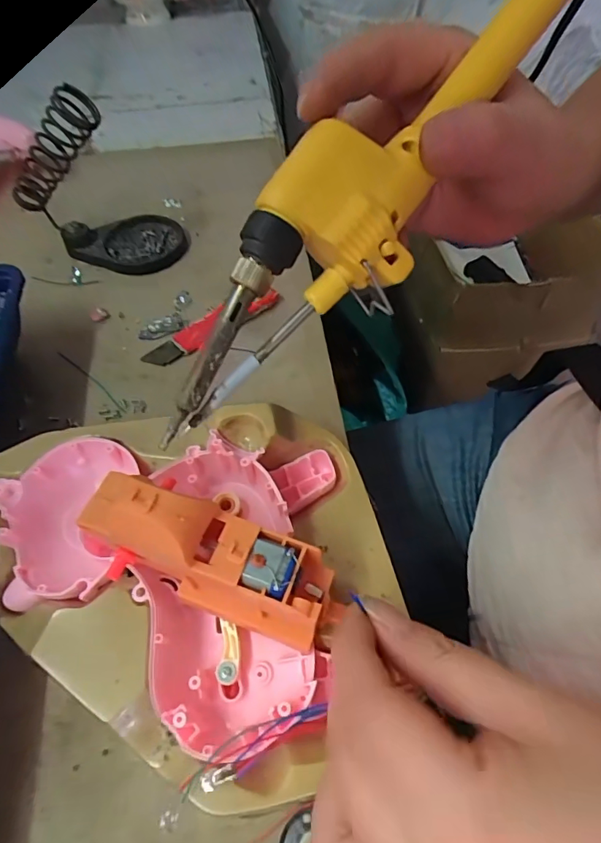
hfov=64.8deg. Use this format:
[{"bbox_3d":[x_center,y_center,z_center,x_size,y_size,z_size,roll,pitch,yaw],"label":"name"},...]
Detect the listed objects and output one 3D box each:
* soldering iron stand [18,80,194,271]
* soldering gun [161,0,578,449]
[{"bbox_3d":[-0.147,-0.178,0.351,0.112,0.111,0.065,10,57,8],"label":"soldering iron stand"},{"bbox_3d":[0.031,-0.084,0.153,0.041,0.030,0.218,40,89,24],"label":"soldering gun"}]

